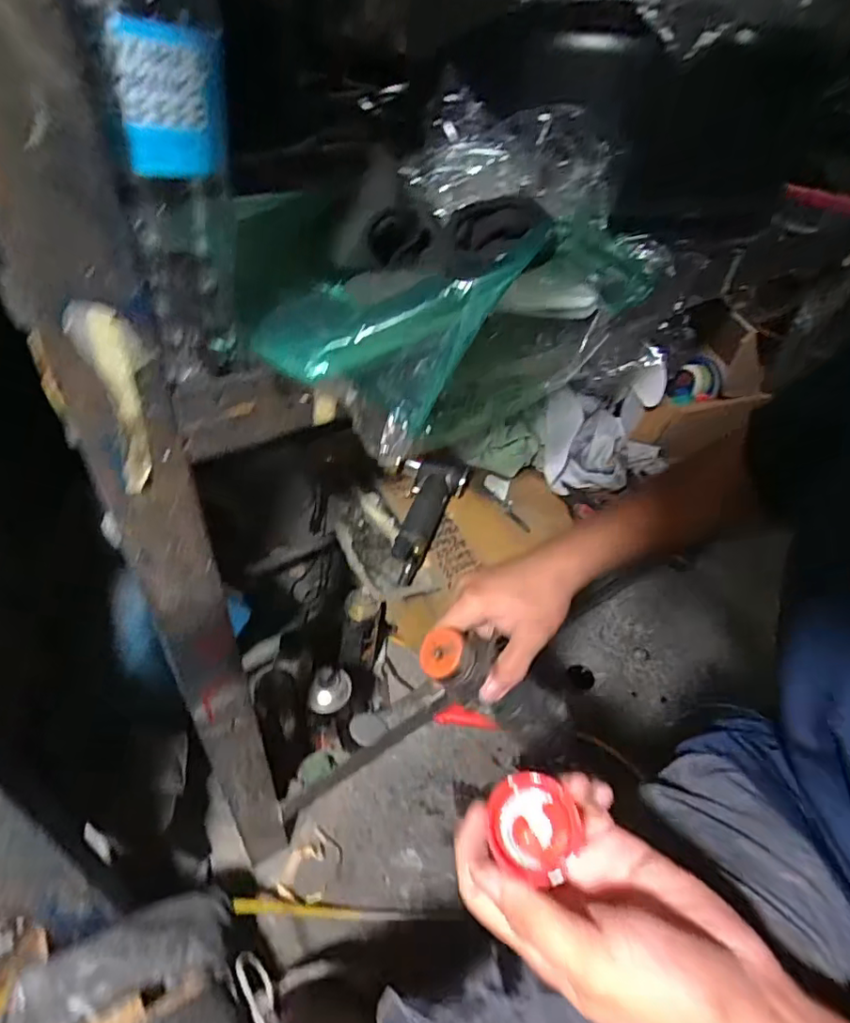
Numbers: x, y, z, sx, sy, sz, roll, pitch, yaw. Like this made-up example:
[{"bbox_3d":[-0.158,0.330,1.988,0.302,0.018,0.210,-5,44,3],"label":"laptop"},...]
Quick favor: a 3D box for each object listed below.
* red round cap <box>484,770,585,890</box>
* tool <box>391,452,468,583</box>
[{"bbox_3d":[0.055,0.157,0.284,0.043,0.019,0.043,-6,55,9],"label":"red round cap"},{"bbox_3d":[-0.005,0.012,0.666,0.063,0.039,0.168,13,57,9],"label":"tool"}]

